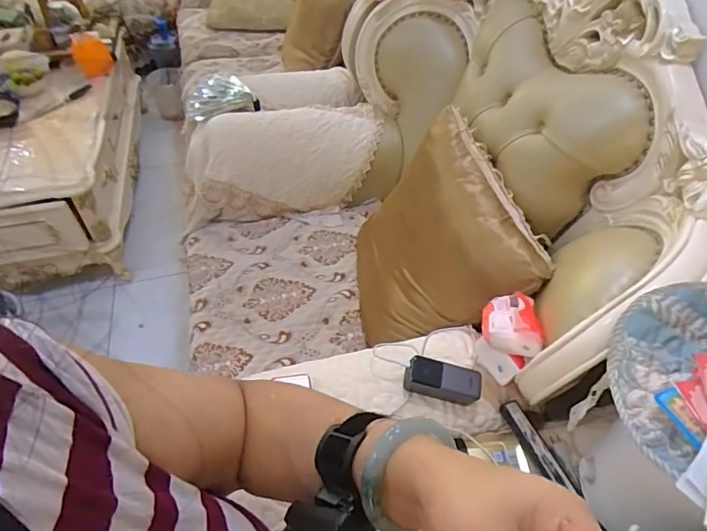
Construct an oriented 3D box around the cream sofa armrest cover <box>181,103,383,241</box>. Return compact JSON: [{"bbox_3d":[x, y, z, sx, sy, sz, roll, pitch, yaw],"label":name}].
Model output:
[{"bbox_3d":[-0.232,-0.326,1.534,0.623,0.244,0.264,-10,48,-13],"label":"cream sofa armrest cover"}]

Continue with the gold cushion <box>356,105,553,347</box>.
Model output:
[{"bbox_3d":[0.165,-0.038,1.162,0.102,0.484,0.464,7,51,-41],"label":"gold cushion"}]

